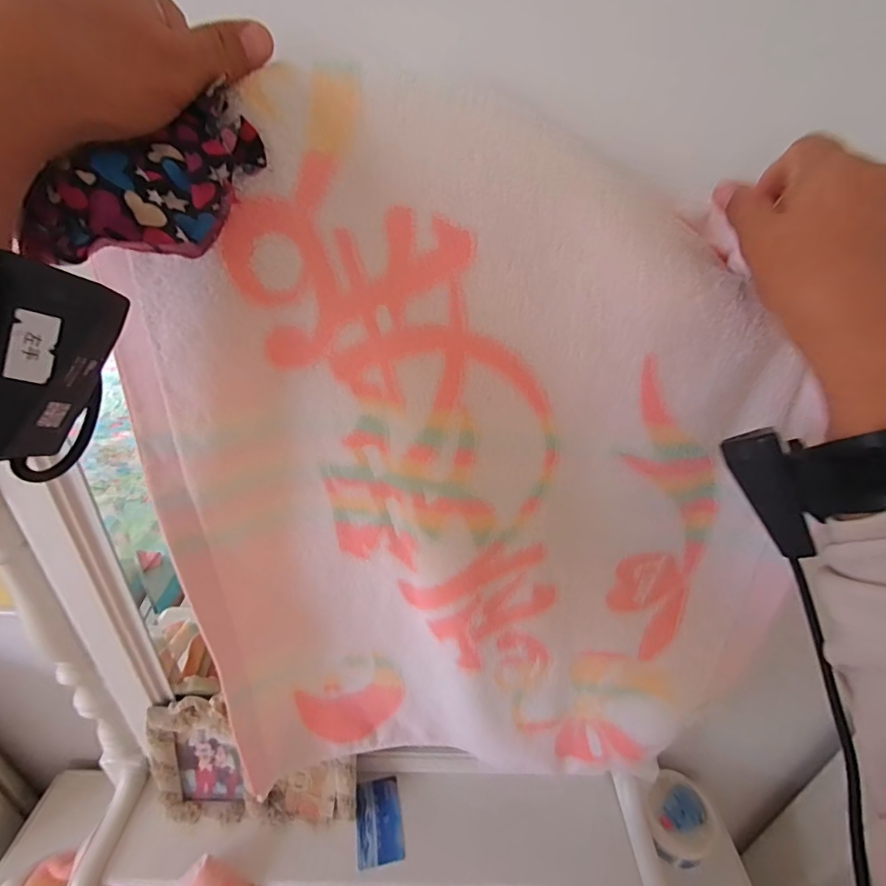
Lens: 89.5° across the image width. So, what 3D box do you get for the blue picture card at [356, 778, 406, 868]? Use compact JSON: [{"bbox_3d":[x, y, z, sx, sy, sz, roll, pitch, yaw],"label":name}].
[{"bbox_3d":[-0.078,0.461,0.546,0.054,0.008,0.082,-4,35,-12],"label":"blue picture card"}]

